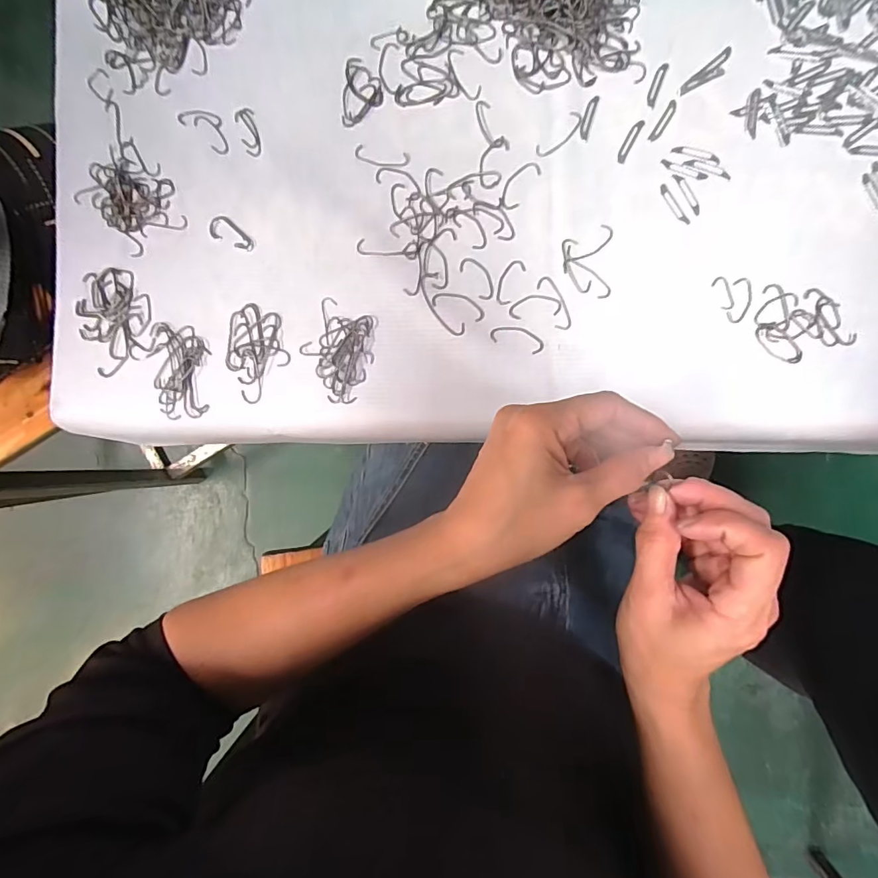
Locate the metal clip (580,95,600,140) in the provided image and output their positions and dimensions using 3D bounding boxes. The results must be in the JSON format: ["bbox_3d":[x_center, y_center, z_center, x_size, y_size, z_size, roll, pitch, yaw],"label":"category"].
[{"bbox_3d":[0.110,-0.235,0.347,0.007,0.004,0.032,18,92,4],"label":"metal clip"}]

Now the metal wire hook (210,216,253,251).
[{"bbox_3d":[-0.159,-0.155,0.364,0.037,0.004,0.017,38,93,3],"label":"metal wire hook"}]

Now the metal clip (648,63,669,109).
[{"bbox_3d":[0.158,-0.256,0.344,0.008,0.004,0.033,21,92,4],"label":"metal clip"}]

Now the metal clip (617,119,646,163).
[{"bbox_3d":[0.138,-0.216,0.345,0.008,0.004,0.033,29,93,3],"label":"metal clip"}]

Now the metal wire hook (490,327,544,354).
[{"bbox_3d":[0.058,-0.074,0.351,0.040,0.004,0.016,17,92,4],"label":"metal wire hook"}]

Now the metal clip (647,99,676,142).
[{"bbox_3d":[0.162,-0.229,0.344,0.007,0.004,0.033,31,93,3],"label":"metal clip"}]

